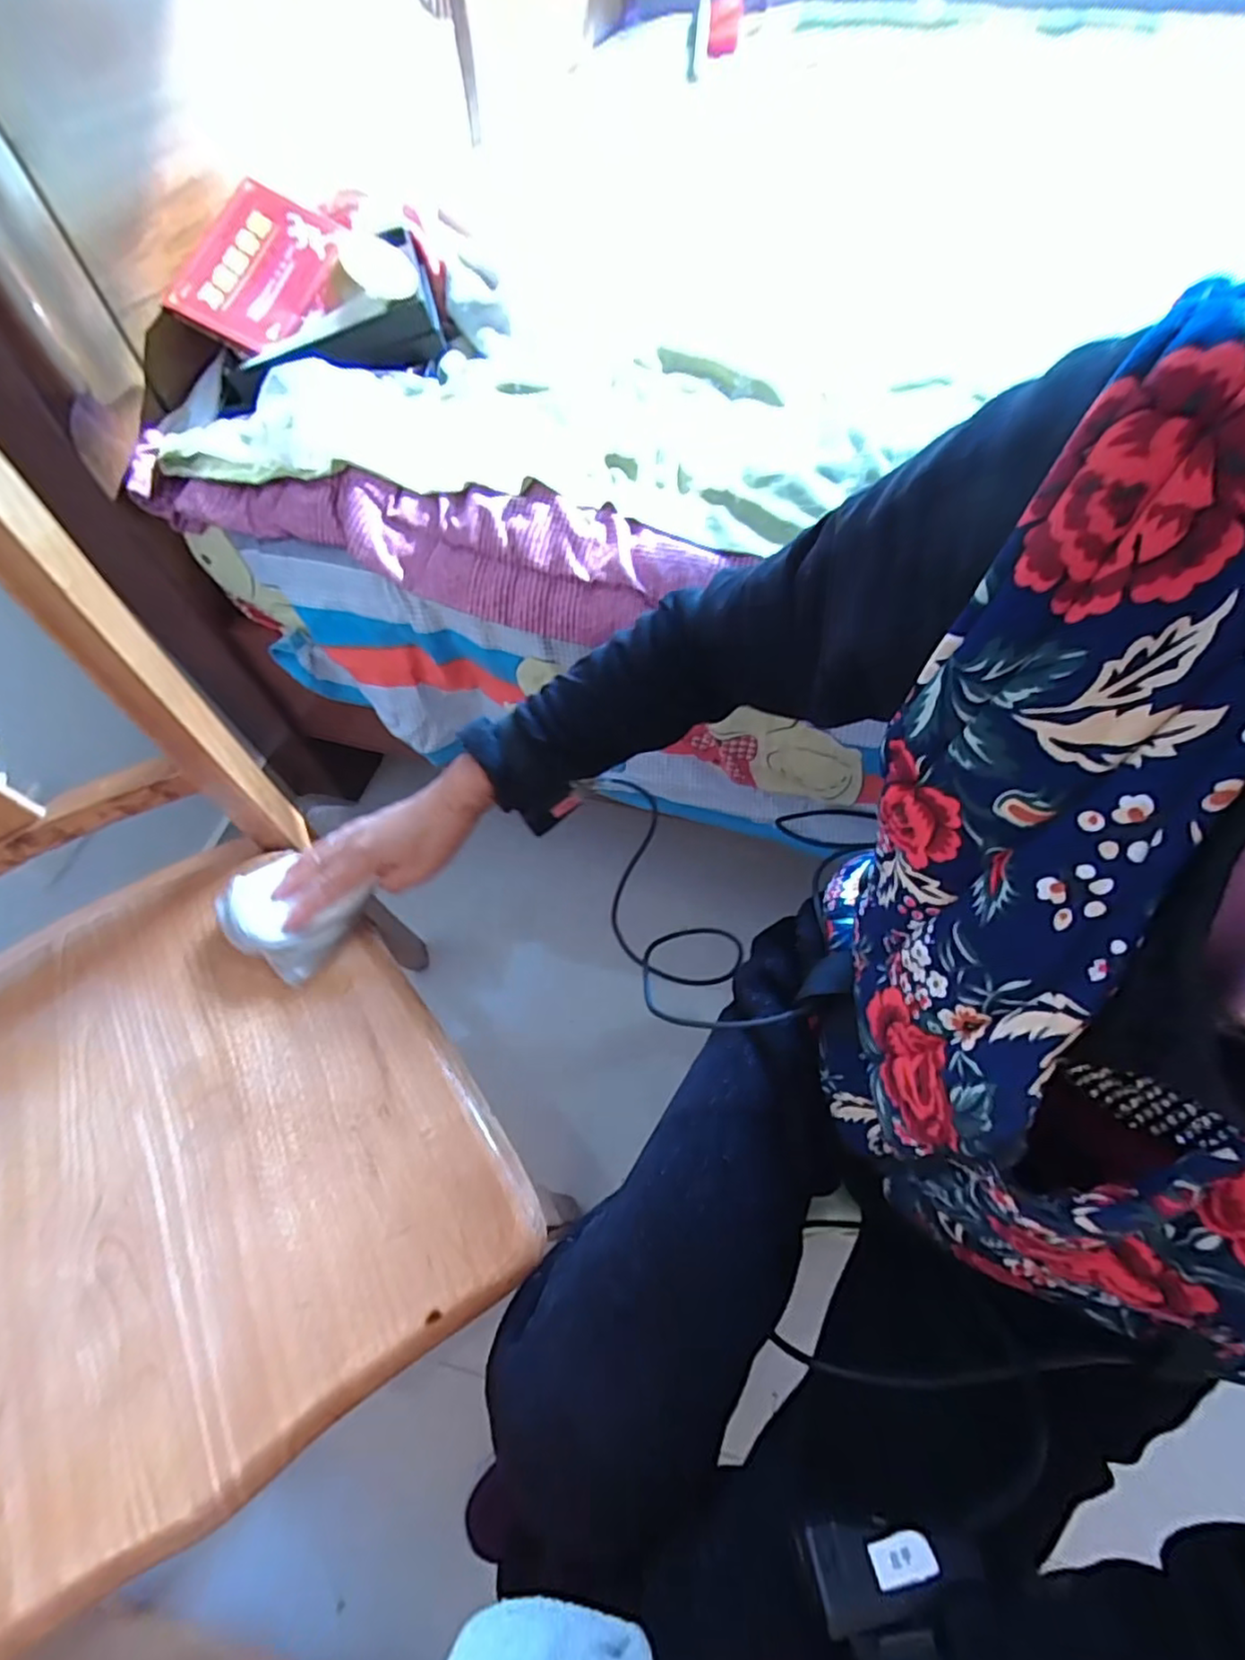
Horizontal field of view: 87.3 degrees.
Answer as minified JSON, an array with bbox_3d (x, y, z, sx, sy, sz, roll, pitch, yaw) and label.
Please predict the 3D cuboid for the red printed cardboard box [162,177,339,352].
[{"bbox_3d":[-0.338,-0.523,0.605,0.109,0.014,0.153,20,78,-10],"label":"red printed cardboard box"}]

